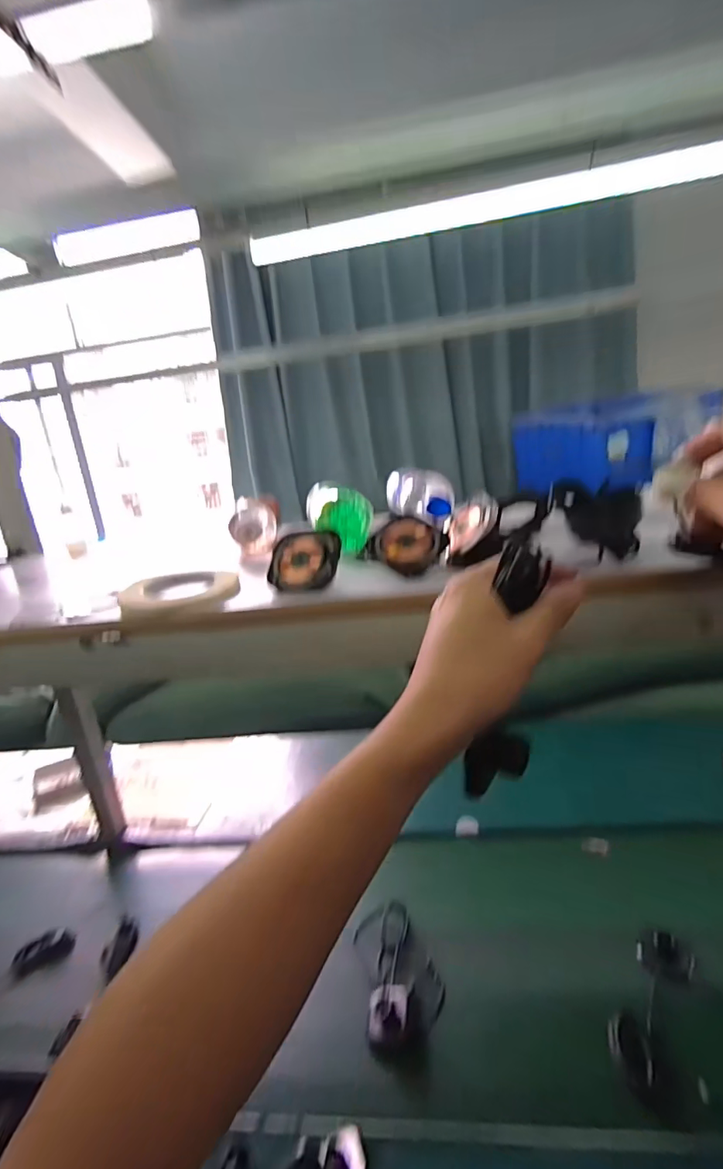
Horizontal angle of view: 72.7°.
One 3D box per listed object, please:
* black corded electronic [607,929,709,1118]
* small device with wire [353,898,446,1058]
[{"bbox_3d":[0.345,0.500,0.576,0.088,0.029,0.197,3,19,29],"label":"black corded electronic"},{"bbox_3d":[0.051,0.521,0.658,0.103,0.040,0.180,-8,16,-6],"label":"small device with wire"}]

